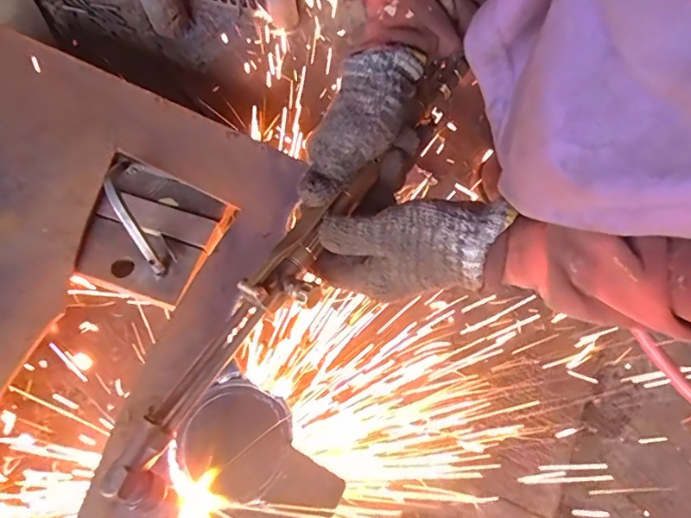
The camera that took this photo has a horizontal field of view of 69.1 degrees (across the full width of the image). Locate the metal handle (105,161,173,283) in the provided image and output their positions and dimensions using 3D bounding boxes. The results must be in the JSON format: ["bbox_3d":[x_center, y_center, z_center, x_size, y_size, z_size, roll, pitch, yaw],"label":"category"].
[{"bbox_3d":[-0.203,-0.051,0.463,0.019,0.056,0.136,-26,72,-8],"label":"metal handle"}]

